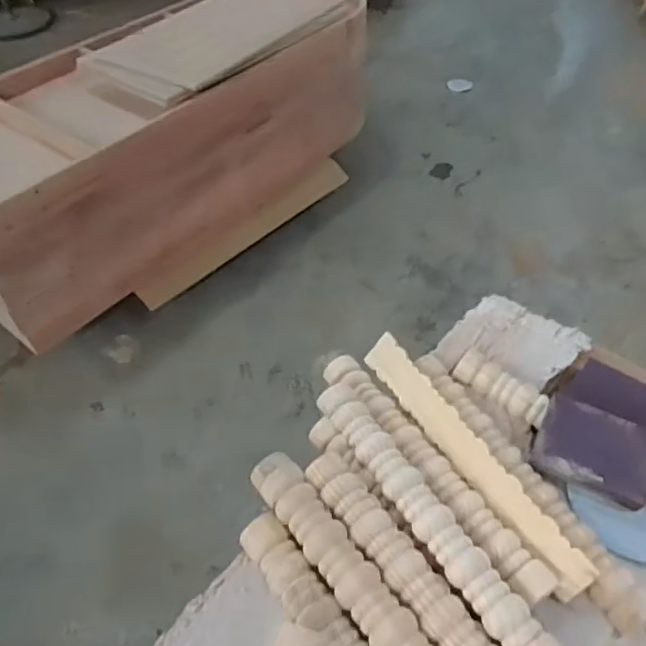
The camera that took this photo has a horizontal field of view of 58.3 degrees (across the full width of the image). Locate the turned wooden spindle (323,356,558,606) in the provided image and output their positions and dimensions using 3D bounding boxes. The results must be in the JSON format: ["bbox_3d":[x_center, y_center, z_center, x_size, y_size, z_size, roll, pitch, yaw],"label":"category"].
[{"bbox_3d":[0.093,0.123,0.528,0.040,0.031,0.277,-27,51,-19],"label":"turned wooden spindle"}]

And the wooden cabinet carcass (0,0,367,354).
[{"bbox_3d":[-0.407,-0.531,1.606,0.563,0.428,1.350,29,56,27],"label":"wooden cabinet carcass"}]

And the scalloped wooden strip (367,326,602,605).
[{"bbox_3d":[0.130,0.111,0.524,0.035,0.015,0.276,-26,51,-18],"label":"scalloped wooden strip"}]

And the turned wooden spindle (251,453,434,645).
[{"bbox_3d":[0.039,0.213,0.436,0.037,0.031,0.303,-30,52,-21],"label":"turned wooden spindle"}]

